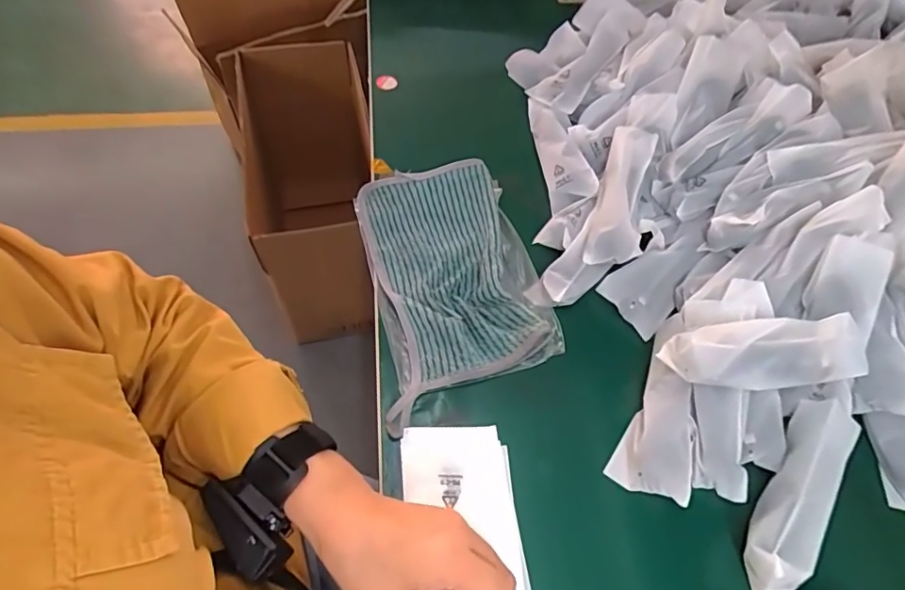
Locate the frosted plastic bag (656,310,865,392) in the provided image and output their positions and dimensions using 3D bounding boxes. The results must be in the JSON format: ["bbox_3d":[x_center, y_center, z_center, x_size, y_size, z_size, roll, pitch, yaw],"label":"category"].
[{"bbox_3d":[0.241,0.042,0.406,0.154,0.043,0.052,-4,59,-6],"label":"frosted plastic bag"}]

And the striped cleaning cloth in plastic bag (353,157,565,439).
[{"bbox_3d":[0.001,-0.017,0.474,0.147,0.024,0.234,-10,60,-9],"label":"striped cleaning cloth in plastic bag"}]

